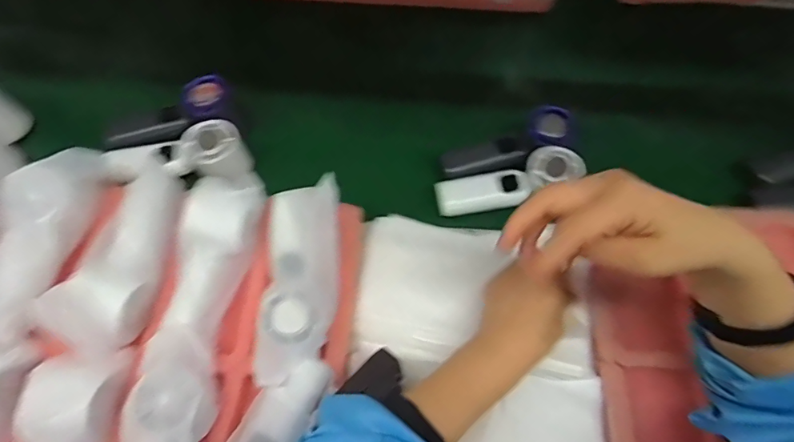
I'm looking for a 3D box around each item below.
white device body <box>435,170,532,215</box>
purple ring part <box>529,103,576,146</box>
[{"bbox_3d":[0.095,-0.032,0.521,0.101,0.019,0.037,-9,65,8],"label":"white device body"},{"bbox_3d":[0.176,-0.107,0.527,0.051,0.018,0.046,22,66,7],"label":"purple ring part"}]

